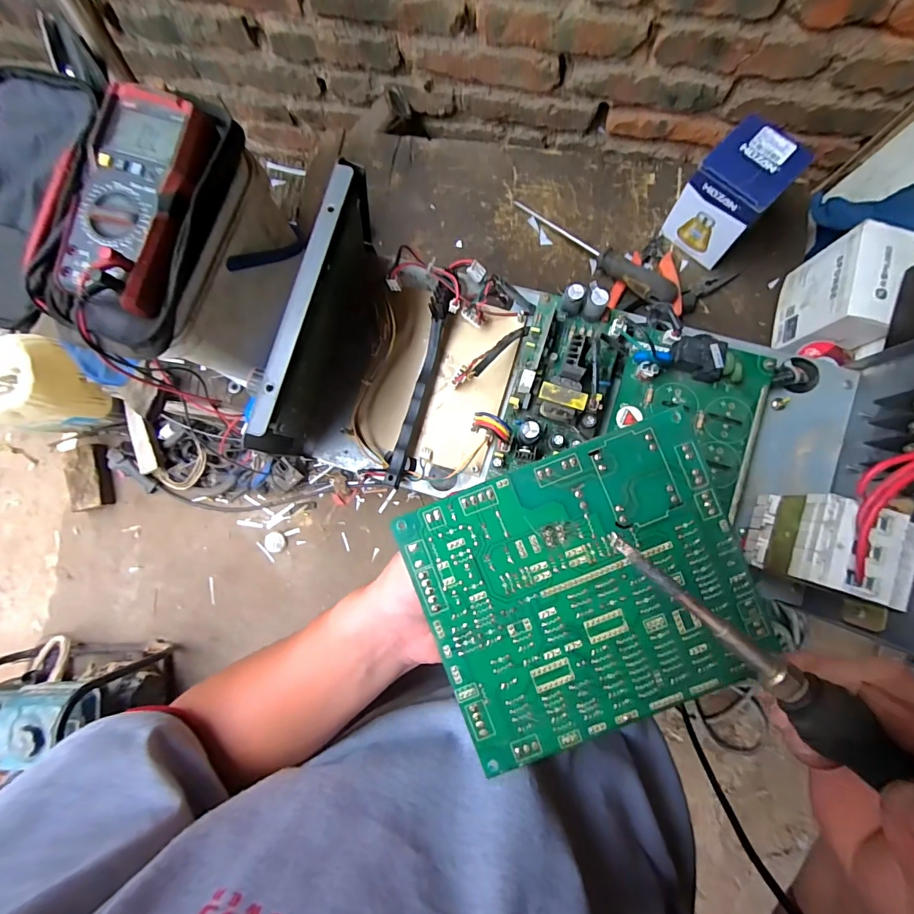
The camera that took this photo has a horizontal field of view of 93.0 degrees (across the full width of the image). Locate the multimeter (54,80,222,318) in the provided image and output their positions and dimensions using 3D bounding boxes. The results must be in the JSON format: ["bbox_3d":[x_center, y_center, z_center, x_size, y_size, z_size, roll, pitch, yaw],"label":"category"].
[{"bbox_3d":[-0.249,-0.199,0.333,0.077,0.035,0.164,12,86,5],"label":"multimeter"}]

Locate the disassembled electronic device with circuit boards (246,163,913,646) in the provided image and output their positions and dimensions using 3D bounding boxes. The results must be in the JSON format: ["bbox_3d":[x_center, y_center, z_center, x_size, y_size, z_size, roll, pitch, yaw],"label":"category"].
[{"bbox_3d":[0.100,-0.038,0.295,0.413,0.141,0.185,16,86,6],"label":"disassembled electronic device with circuit boards"}]

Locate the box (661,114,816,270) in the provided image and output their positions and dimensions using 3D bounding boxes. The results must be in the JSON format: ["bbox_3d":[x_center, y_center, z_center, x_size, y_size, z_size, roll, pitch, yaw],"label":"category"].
[{"bbox_3d":[0.302,-0.288,0.483,0.084,0.114,0.079,42,89,7],"label":"box"}]

